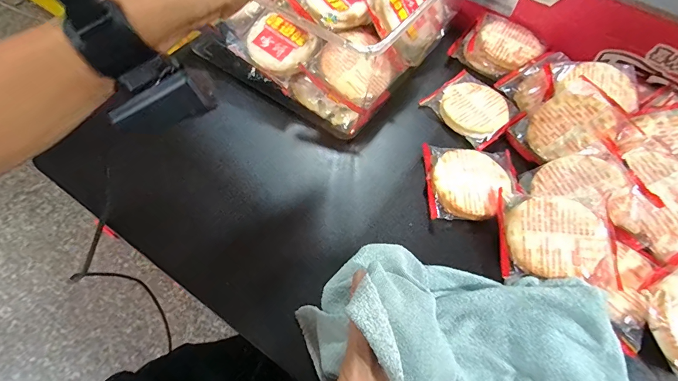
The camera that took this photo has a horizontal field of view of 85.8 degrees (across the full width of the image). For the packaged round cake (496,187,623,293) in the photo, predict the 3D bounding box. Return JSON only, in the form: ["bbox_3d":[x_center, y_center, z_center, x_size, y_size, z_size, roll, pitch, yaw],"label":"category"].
[{"bbox_3d":[0.200,0.044,0.336,0.098,0.019,0.079,4,72,16],"label":"packaged round cake"}]

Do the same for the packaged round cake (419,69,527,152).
[{"bbox_3d":[0.162,-0.100,0.441,0.081,0.015,0.095,-33,67,-21],"label":"packaged round cake"}]

